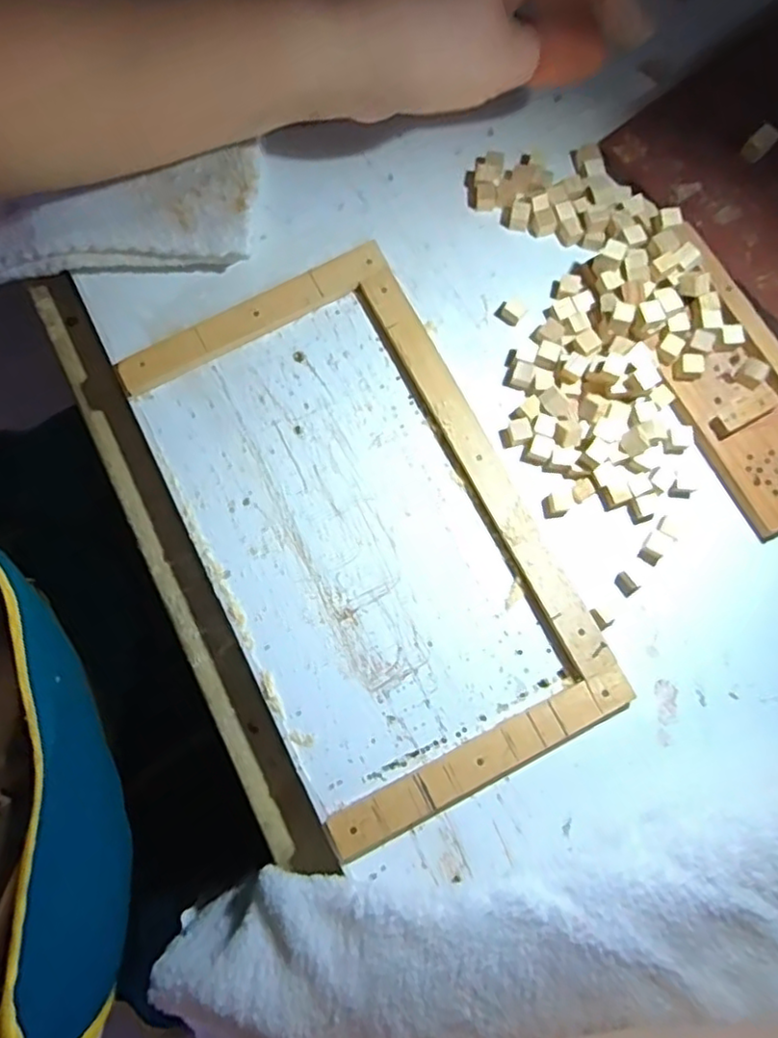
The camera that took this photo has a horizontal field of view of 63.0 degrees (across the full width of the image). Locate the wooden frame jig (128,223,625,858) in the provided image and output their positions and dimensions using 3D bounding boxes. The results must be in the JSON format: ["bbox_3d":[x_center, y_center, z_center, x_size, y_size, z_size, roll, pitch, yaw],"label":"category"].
[{"bbox_3d":[-0.012,0.003,0.317,0.152,0.010,0.272,-26,79,-5],"label":"wooden frame jig"}]

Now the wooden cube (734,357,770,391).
[{"bbox_3d":[0.182,-0.073,0.318,0.012,0.011,0.011,29,80,6],"label":"wooden cube"}]

